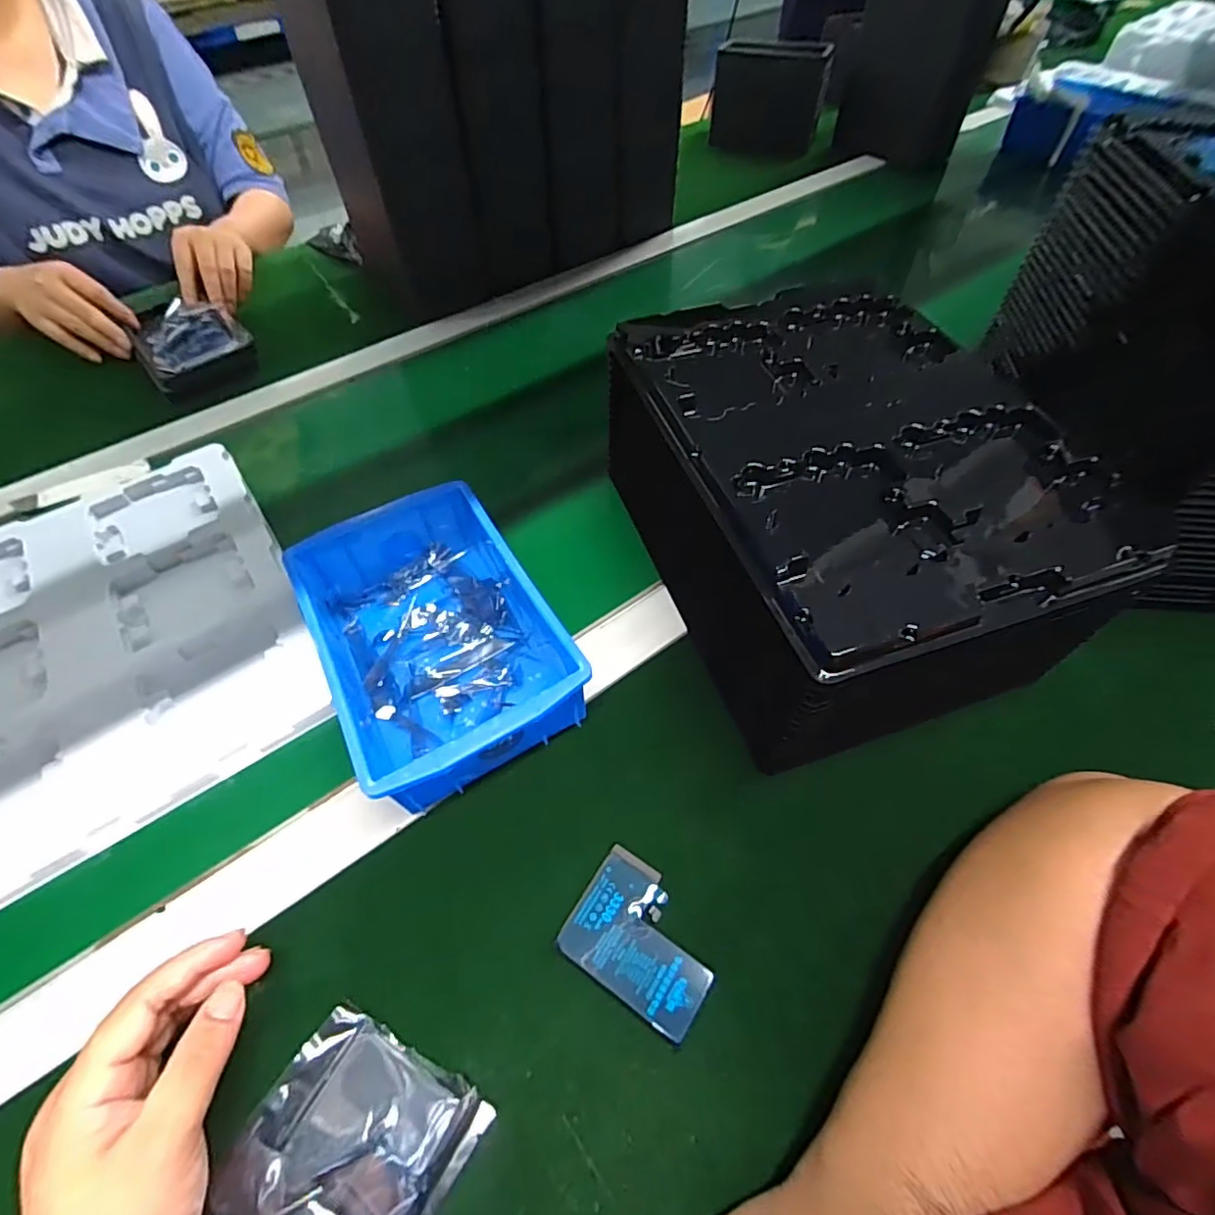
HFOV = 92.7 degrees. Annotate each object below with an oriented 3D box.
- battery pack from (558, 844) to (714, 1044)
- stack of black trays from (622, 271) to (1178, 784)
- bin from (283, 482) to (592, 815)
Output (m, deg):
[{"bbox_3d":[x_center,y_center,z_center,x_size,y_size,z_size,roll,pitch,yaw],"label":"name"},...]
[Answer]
[{"bbox_3d":[0.019,0.171,0.300,0.075,0.005,0.059,29,61,20],"label":"battery pack"},{"bbox_3d":[0.145,-0.071,0.389,0.207,0.135,0.280,-16,56,-9],"label":"stack of black trays"},{"bbox_3d":[-0.112,0.018,0.375,0.129,0.064,0.198,-28,59,-17],"label":"bin"}]

